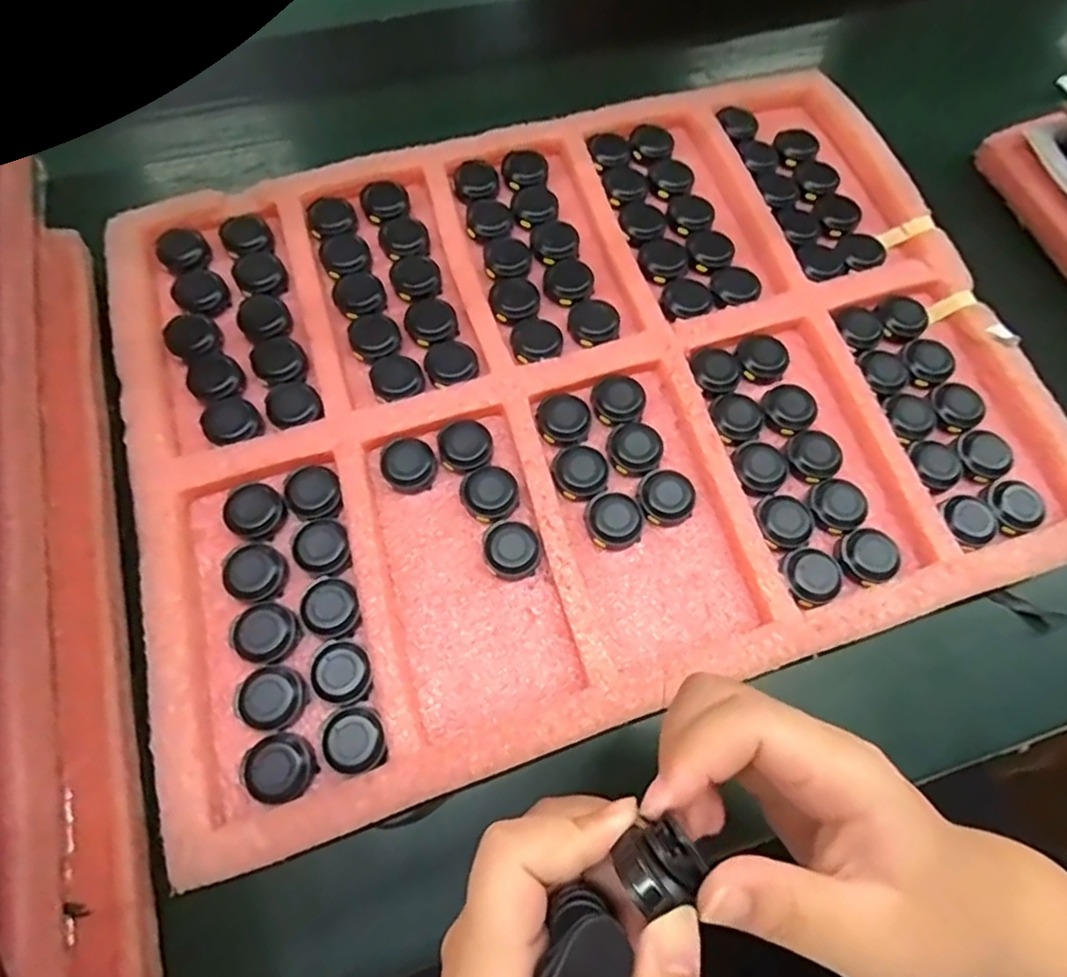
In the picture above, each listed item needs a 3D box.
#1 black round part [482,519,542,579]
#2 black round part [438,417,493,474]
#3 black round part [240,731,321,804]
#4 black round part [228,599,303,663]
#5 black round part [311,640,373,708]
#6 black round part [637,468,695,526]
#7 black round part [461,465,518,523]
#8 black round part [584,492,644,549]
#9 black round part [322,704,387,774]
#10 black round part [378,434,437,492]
[{"bbox_3d":[-0.011,0.031,0.330,0.029,0.013,0.029,1,69,-2],"label":"black round part"},{"bbox_3d":[-0.038,-0.024,0.349,0.028,0.010,0.030,1,69,-2],"label":"black round part"},{"bbox_3d":[-0.115,0.127,0.288,0.029,0.011,0.029,1,69,-2],"label":"black round part"},{"bbox_3d":[-0.131,0.069,0.310,0.029,0.014,0.028,1,69,-2],"label":"black round part"},{"bbox_3d":[-0.091,0.088,0.302,0.027,0.009,0.028,1,69,-2],"label":"black round part"},{"bbox_3d":[0.071,0.005,0.343,0.029,0.014,0.030,1,69,-2],"label":"black round part"},{"bbox_3d":[-0.023,0.002,0.340,0.029,0.012,0.028,1,69,-2],"label":"black round part"},{"bbox_3d":[0.043,0.017,0.337,0.031,0.014,0.030,1,69,-2],"label":"black round part"},{"bbox_3d":[-0.082,0.115,0.292,0.027,0.009,0.029,1,69,-2],"label":"black round part"},{"bbox_3d":[-0.068,-0.014,0.345,0.029,0.011,0.030,1,69,-2],"label":"black round part"}]

